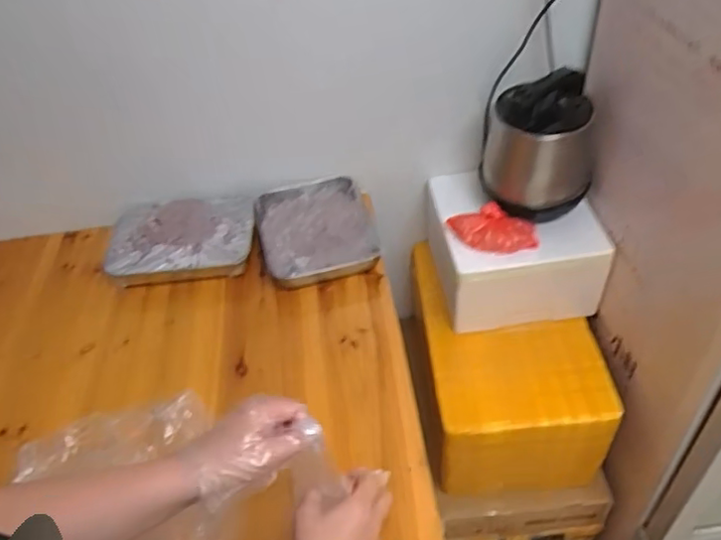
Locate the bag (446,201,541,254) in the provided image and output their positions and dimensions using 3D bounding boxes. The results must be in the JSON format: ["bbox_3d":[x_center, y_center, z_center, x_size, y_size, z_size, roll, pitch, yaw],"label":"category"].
[{"bbox_3d":[0.235,-0.071,1.058,0.155,0.049,0.083,21,50,25],"label":"bag"}]

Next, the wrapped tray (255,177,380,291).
[{"bbox_3d":[-0.083,-0.082,1.104,0.209,0.049,0.261,-11,45,-5],"label":"wrapped tray"}]

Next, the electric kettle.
[{"bbox_3d":[0.310,-0.199,1.042,0.188,0.236,0.159,7,46,13],"label":"electric kettle"}]

